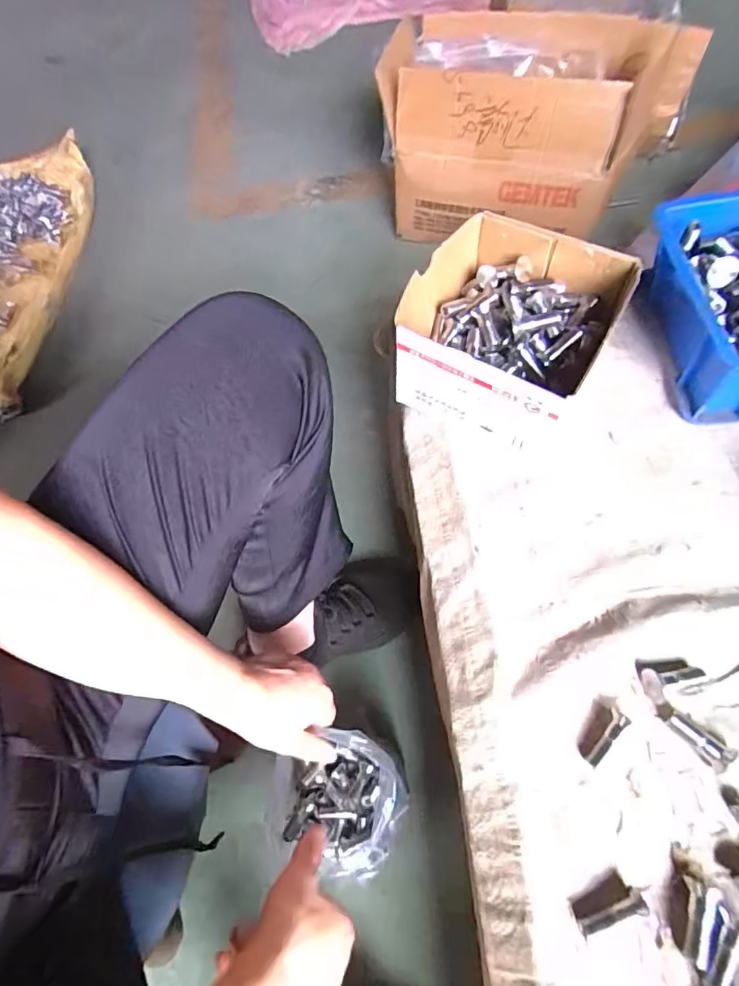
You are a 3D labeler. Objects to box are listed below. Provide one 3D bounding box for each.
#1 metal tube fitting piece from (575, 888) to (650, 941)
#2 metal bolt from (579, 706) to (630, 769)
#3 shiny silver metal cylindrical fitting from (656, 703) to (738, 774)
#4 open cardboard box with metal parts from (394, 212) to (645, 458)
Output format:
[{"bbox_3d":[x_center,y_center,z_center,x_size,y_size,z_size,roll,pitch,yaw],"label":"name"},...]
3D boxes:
[{"bbox_3d":[0.124,0.216,0.265,0.035,0.011,0.010,-19,63,-6],"label":"metal tube fitting piece"},{"bbox_3d":[0.137,0.141,0.301,0.016,0.014,0.034,39,71,21],"label":"metal bolt"},{"bbox_3d":[0.189,0.142,0.300,0.013,0.011,0.041,-37,52,-15],"label":"shiny silver metal cylindrical fitting"},{"bbox_3d":[0.106,-0.124,0.402,0.141,0.080,0.150,27,67,16],"label":"open cardboard box with metal parts"}]

